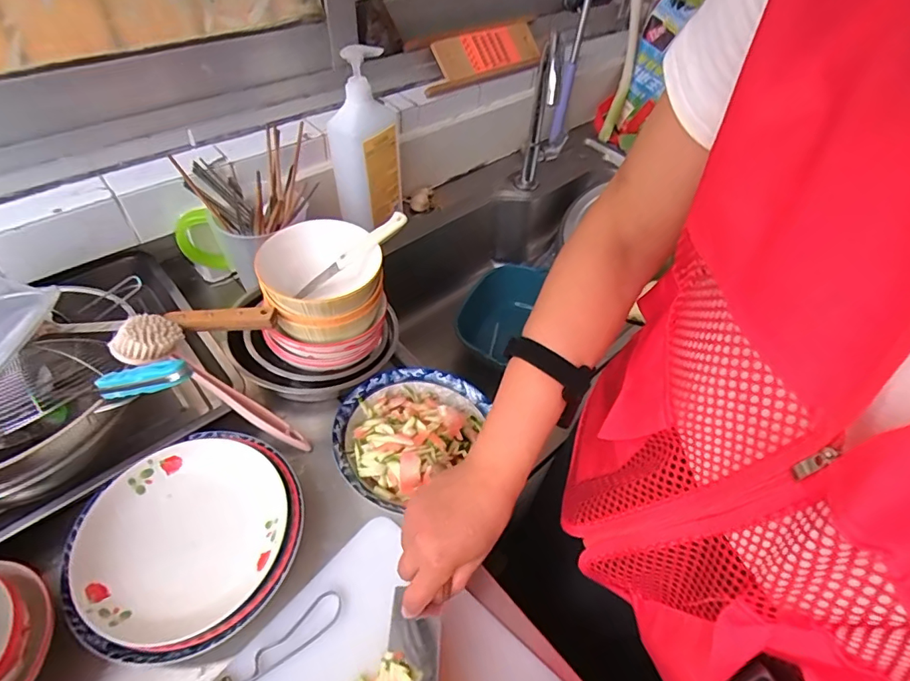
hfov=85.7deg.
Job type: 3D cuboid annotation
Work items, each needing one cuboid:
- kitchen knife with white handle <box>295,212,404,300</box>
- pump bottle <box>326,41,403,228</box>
[{"bbox_3d":[-0.131,-0.105,0.615,0.168,0.018,0.019,-34,53,12],"label":"kitchen knife with white handle"},{"bbox_3d":[-0.143,-0.291,0.773,0.099,0.295,0.096,-10,51,-13],"label":"pump bottle"}]

